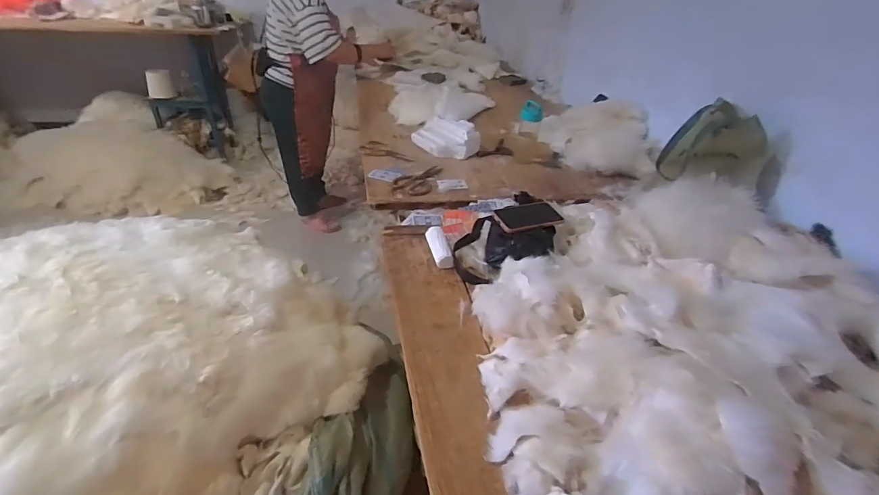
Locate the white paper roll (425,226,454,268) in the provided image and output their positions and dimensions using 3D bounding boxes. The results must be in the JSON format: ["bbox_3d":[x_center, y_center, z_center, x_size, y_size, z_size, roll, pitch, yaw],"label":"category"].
[{"bbox_3d":[0.000,-0.004,0.980,0.042,0.029,0.136,-5,35,-13],"label":"white paper roll"}]

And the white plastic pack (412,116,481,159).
[{"bbox_3d":[0.019,-0.370,1.428,0.155,0.090,0.205,-20,41,-32],"label":"white plastic pack"}]

